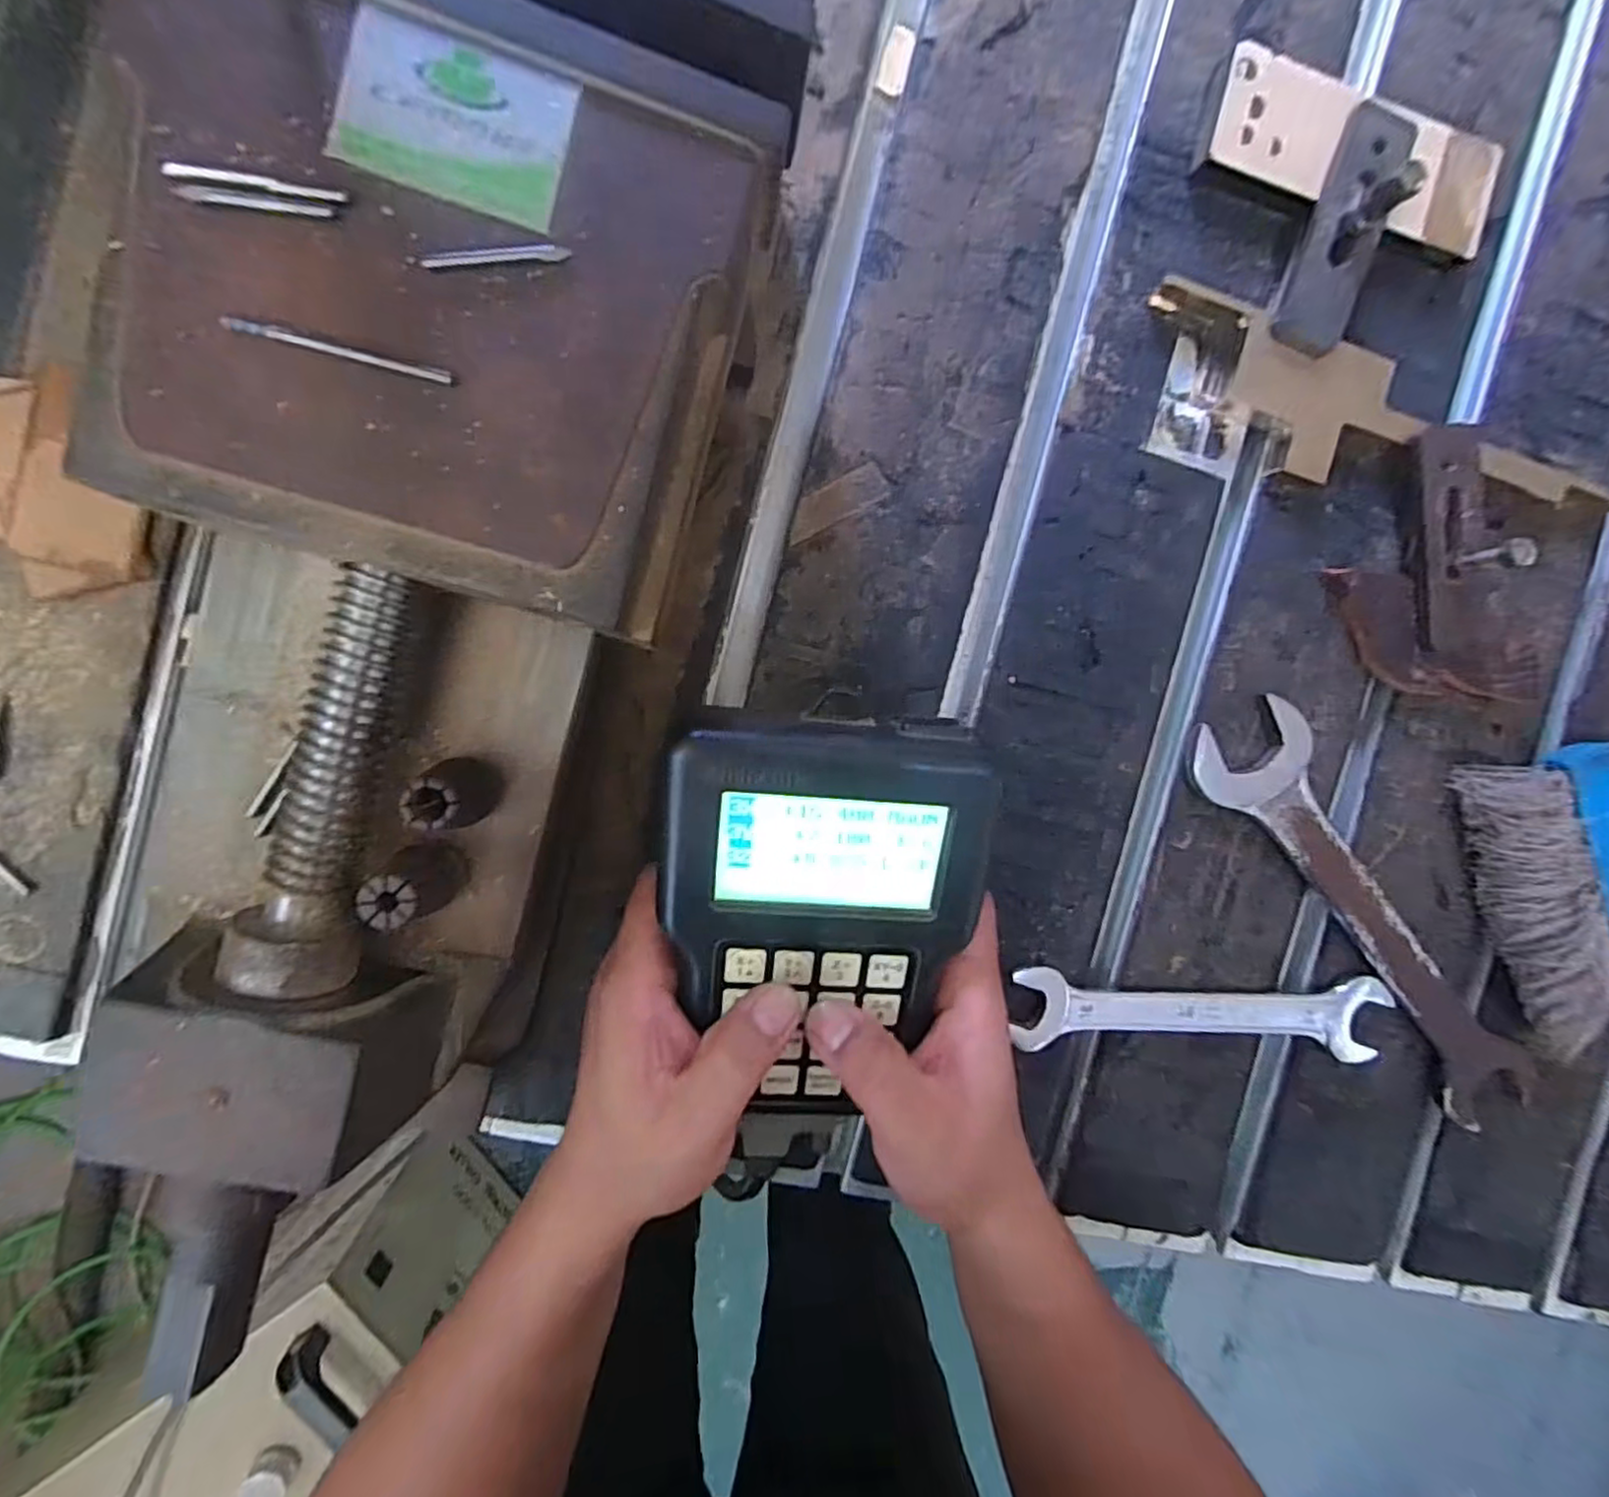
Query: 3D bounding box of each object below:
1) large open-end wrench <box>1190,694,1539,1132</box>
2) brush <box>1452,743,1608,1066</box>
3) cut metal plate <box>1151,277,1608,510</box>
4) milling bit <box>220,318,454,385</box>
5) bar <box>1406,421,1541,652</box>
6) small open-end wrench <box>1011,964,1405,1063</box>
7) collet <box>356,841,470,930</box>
[{"bbox_3d":[0.269,0.080,0.327,0.053,0.011,0.247,-41,98,-3],"label":"large open-end wrench"},{"bbox_3d":[0.418,0.051,0.337,0.184,0.025,0.143,-20,97,-5],"label":"brush"},{"bbox_3d":[0.261,-0.136,0.307,0.244,0.016,0.055,20,92,-9],"label":"cut metal plate"},{"bbox_3d":[-0.108,-0.093,0.159,0.049,0.004,0.004,10,93,-8],"label":"milling bit"},{"bbox_3d":[0.290,-0.093,0.299,0.028,0.040,0.092,-7,95,-7],"label":"bar"},{"bbox_3d":[0.185,0.123,0.318,0.182,0.011,0.035,4,94,-8],"label":"small open-end wrench"},{"bbox_3d":[-0.109,0.038,0.195,0.016,0.033,0.018,-41,98,-3],"label":"collet"}]

